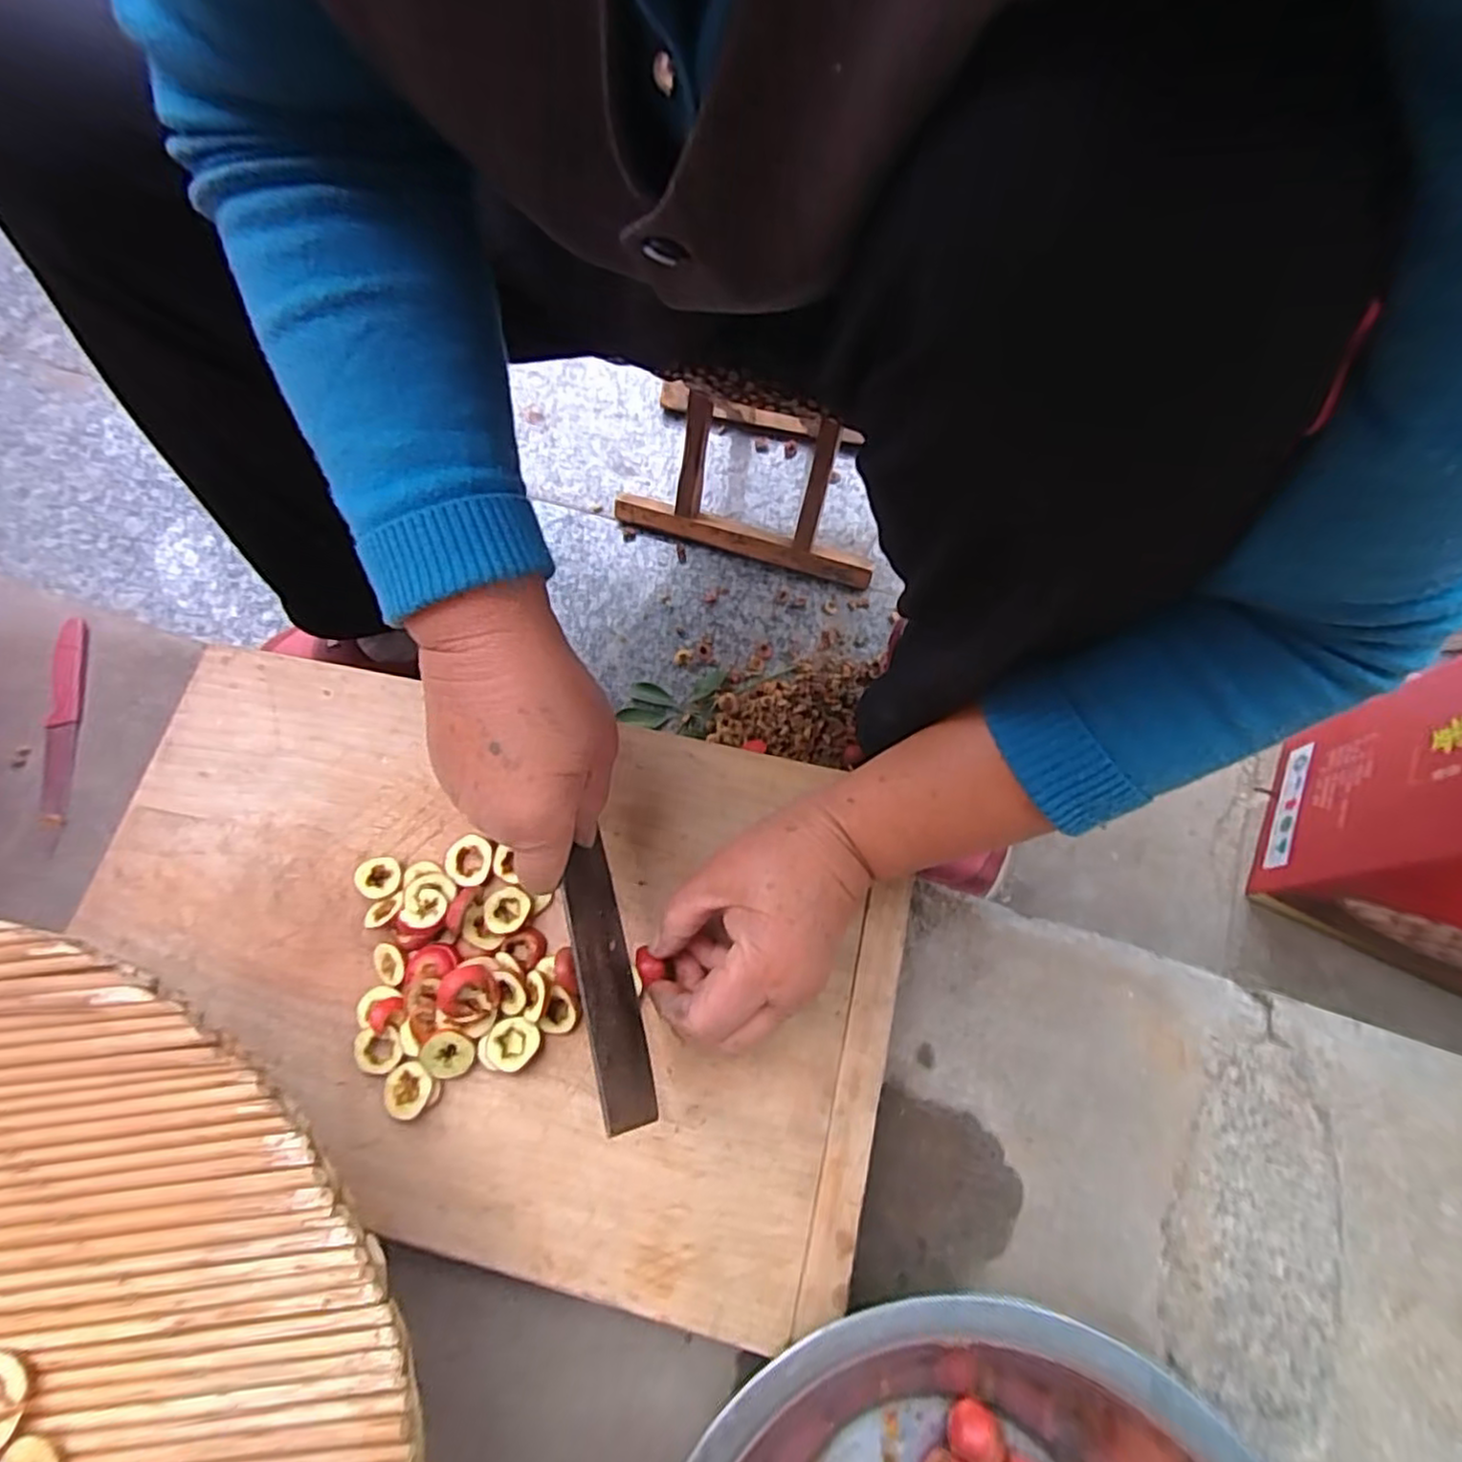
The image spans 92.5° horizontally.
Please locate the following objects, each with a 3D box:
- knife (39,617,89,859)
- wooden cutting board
[{"bbox_3d":[-0.453,-0.002,0.474,0.021,0.007,0.171,-12,71,-2],"label":"knife"},{"bbox_3d":[-0.141,0.113,0.380,0.451,0.022,0.273,12,72,6],"label":"wooden cutting board"}]

